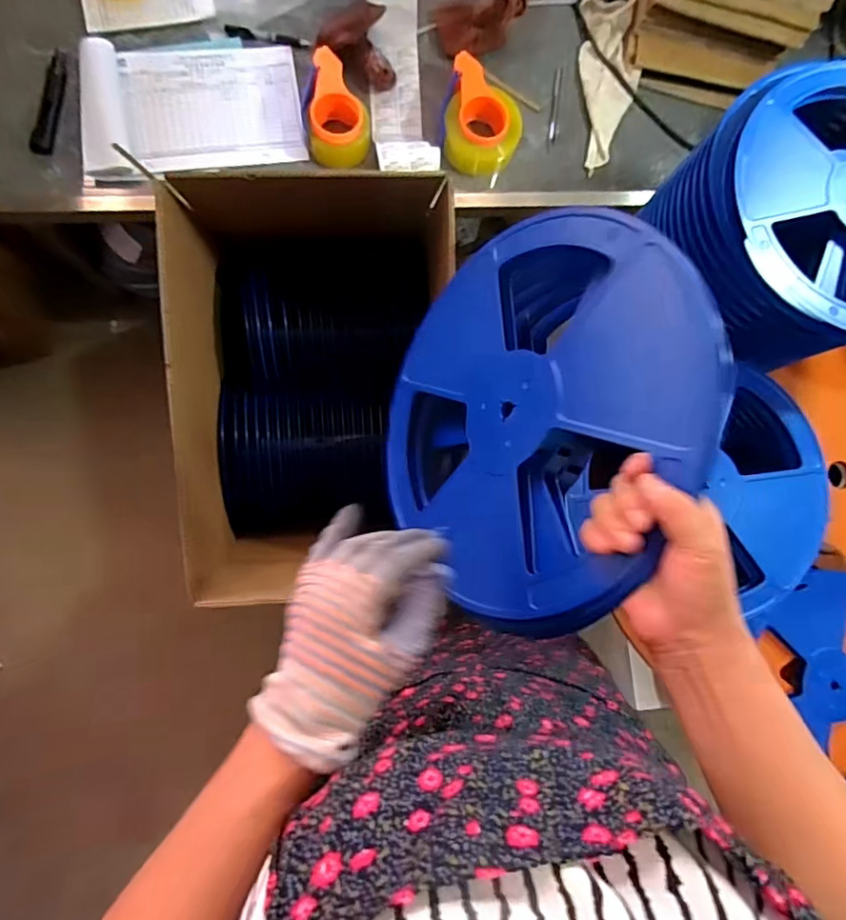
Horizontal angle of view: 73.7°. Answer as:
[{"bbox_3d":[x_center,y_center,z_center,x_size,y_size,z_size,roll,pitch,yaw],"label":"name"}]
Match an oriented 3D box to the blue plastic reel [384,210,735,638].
[{"bbox_3d":[0.081,-0.044,0.466,0.035,0.313,0.297,13,117,-43],"label":"blue plastic reel"}]

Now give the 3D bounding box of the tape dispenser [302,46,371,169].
[{"bbox_3d":[-0.133,-0.554,0.900,0.105,0.062,0.156,4,85,-6],"label":"tape dispenser"}]

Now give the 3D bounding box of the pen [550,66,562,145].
[{"bbox_3d":[0.228,-0.612,0.974,0.014,0.012,0.129,5,85,-6],"label":"pen"}]

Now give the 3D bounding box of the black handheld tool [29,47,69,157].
[{"bbox_3d":[-0.580,-0.554,0.879,0.028,0.013,0.166,8,84,-6],"label":"black handheld tool"}]

